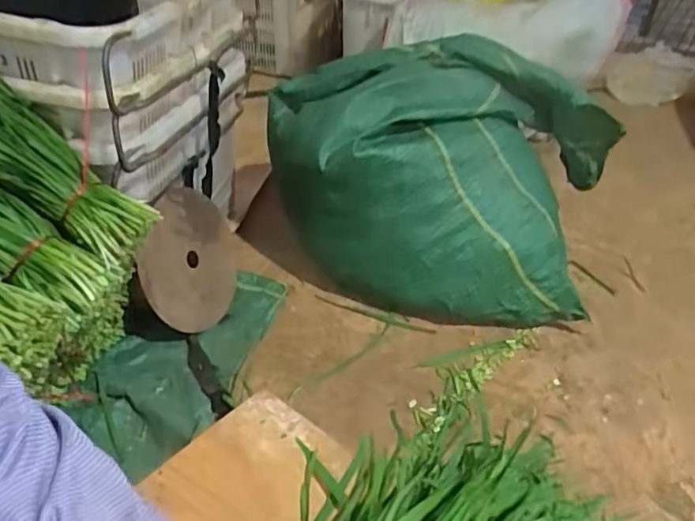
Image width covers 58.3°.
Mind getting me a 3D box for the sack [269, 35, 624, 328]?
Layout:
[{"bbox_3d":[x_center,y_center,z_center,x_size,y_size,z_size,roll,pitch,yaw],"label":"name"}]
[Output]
[{"bbox_3d":[0.155,-0.146,1.145,0.614,0.378,0.329,11,38,5],"label":"sack"}]

